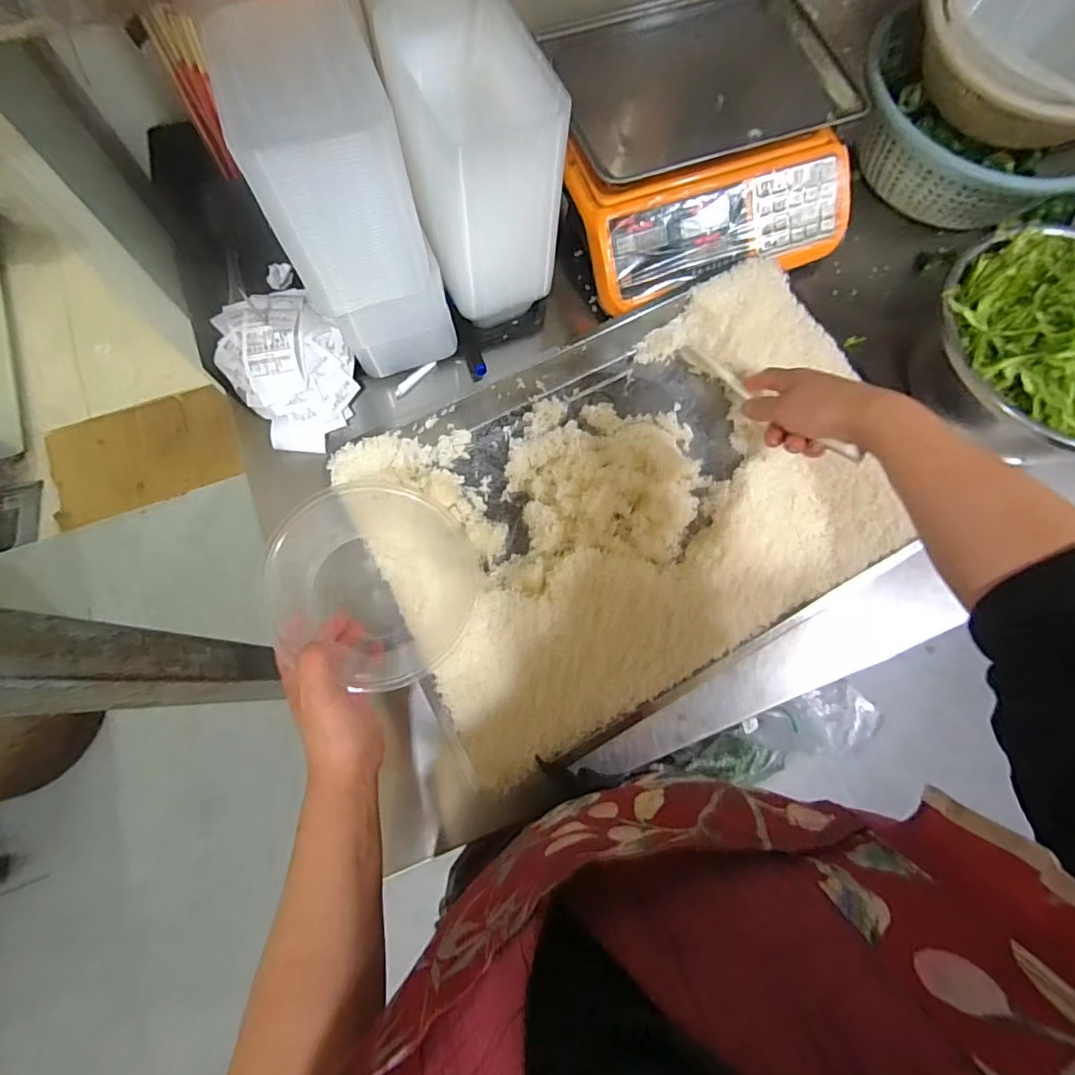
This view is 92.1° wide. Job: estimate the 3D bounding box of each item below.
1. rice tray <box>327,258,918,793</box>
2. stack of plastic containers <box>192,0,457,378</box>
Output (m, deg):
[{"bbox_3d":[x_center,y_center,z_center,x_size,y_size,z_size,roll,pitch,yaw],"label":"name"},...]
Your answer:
[{"bbox_3d":[0.108,-0.050,0.572,0.552,0.059,0.381,-28,77,-9],"label":"rice tray"},{"bbox_3d":[-0.181,-0.316,0.508,0.132,0.274,0.166,-23,76,-7],"label":"stack of plastic containers"}]

